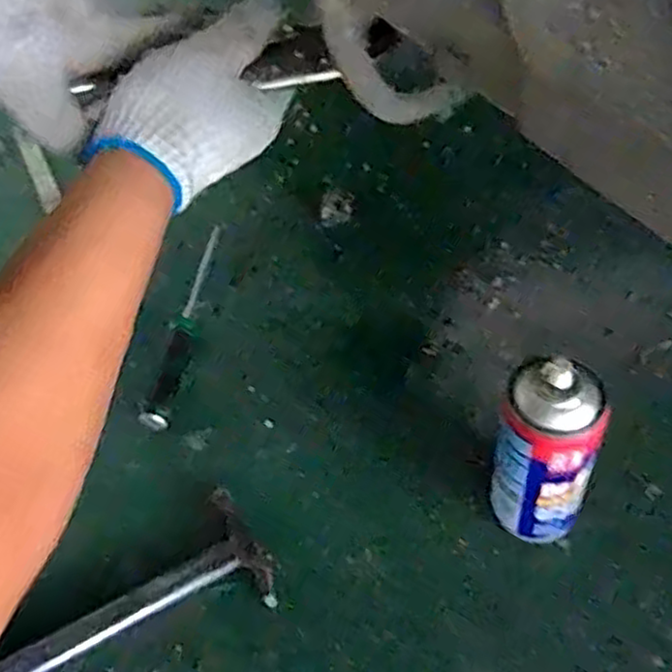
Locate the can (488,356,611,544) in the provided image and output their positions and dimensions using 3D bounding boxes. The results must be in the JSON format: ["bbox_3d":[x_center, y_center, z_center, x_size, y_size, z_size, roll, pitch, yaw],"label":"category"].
[{"bbox_3d":[0.145,0.083,0.498,0.069,0.179,0.062,22,59,20],"label":"can"}]

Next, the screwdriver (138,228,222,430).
[{"bbox_3d":[-0.146,-0.020,0.691,0.028,0.019,0.248,3,54,7],"label":"screwdriver"}]

